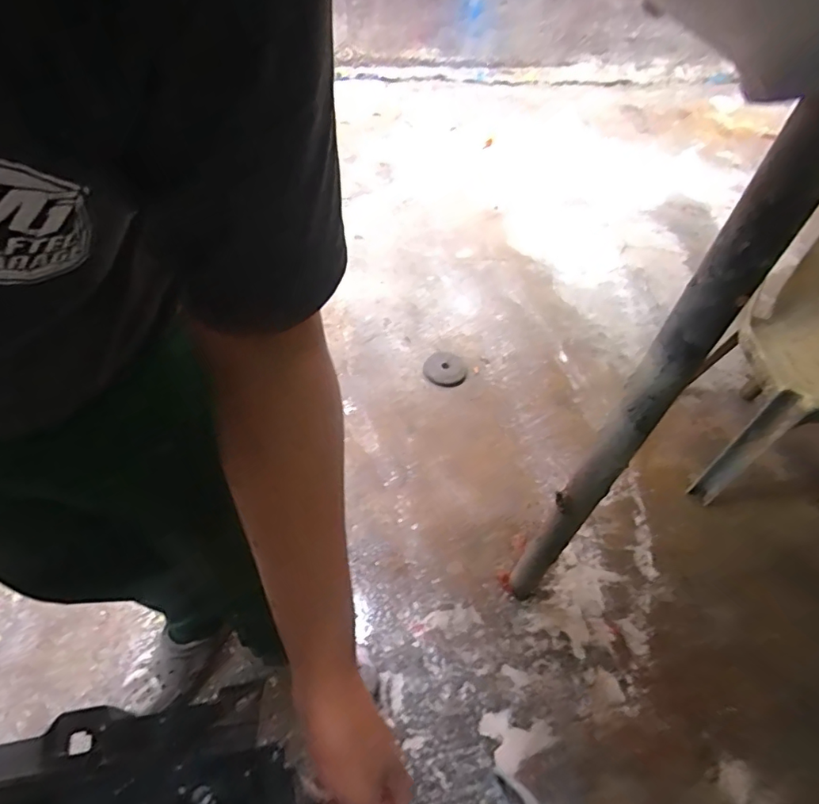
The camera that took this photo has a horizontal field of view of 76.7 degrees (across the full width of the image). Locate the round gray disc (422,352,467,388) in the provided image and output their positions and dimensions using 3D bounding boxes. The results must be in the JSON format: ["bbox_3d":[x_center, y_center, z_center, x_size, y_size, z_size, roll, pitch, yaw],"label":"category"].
[{"bbox_3d":[0.116,-0.106,1.698,0.129,0.022,0.141,-1,60,2],"label":"round gray disc"}]

